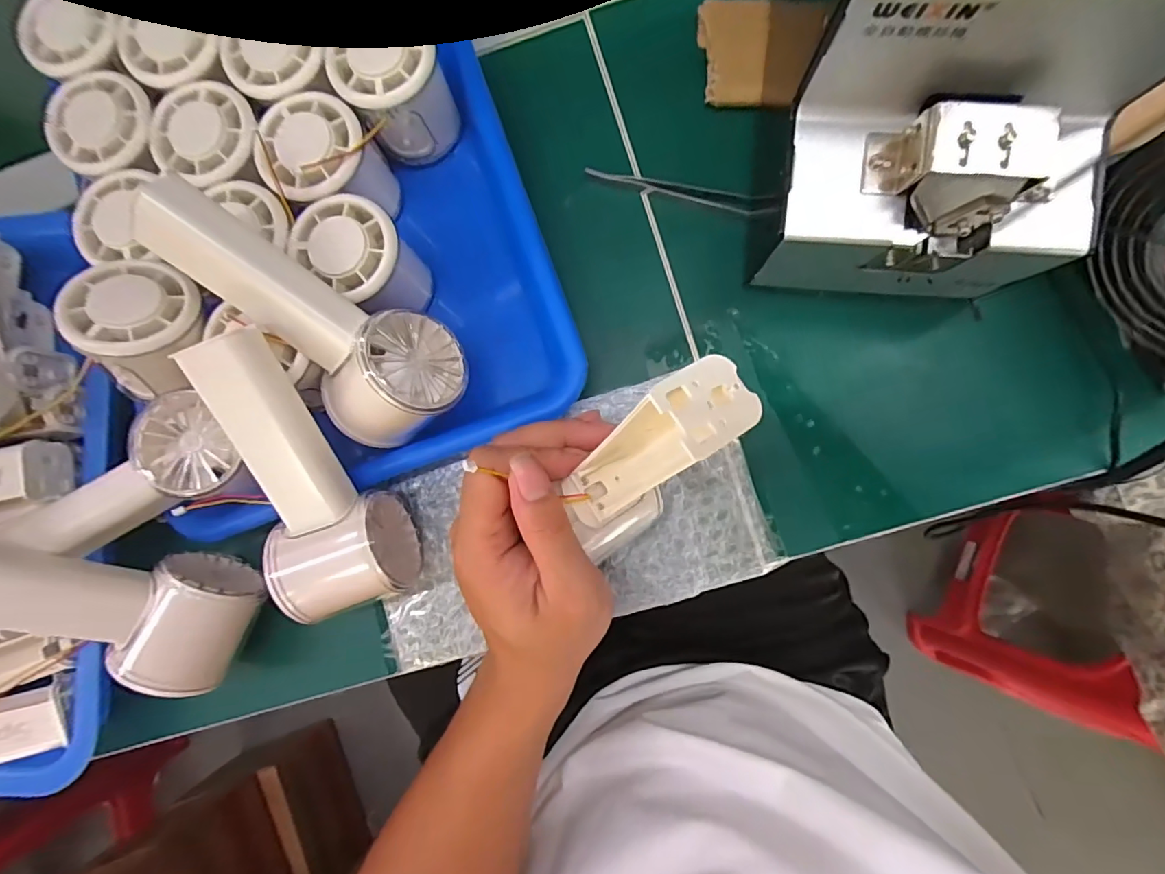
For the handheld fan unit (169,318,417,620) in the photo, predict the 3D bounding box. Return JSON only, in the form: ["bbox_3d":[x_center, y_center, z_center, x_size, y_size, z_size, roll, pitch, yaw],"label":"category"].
[{"bbox_3d":[-0.142,0.025,0.265,0.062,0.054,0.153,-23,111,-3],"label":"handheld fan unit"}]

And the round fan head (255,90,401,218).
[{"bbox_3d":[-0.139,-0.149,0.296,0.058,0.056,0.057,0,86,5],"label":"round fan head"}]

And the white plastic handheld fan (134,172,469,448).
[{"bbox_3d":[-0.130,-0.055,0.254,0.147,0.050,0.070,38,84,-21],"label":"white plastic handheld fan"}]

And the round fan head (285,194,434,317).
[{"bbox_3d":[-0.115,-0.094,0.290,0.066,0.054,0.047,36,89,6],"label":"round fan head"}]

